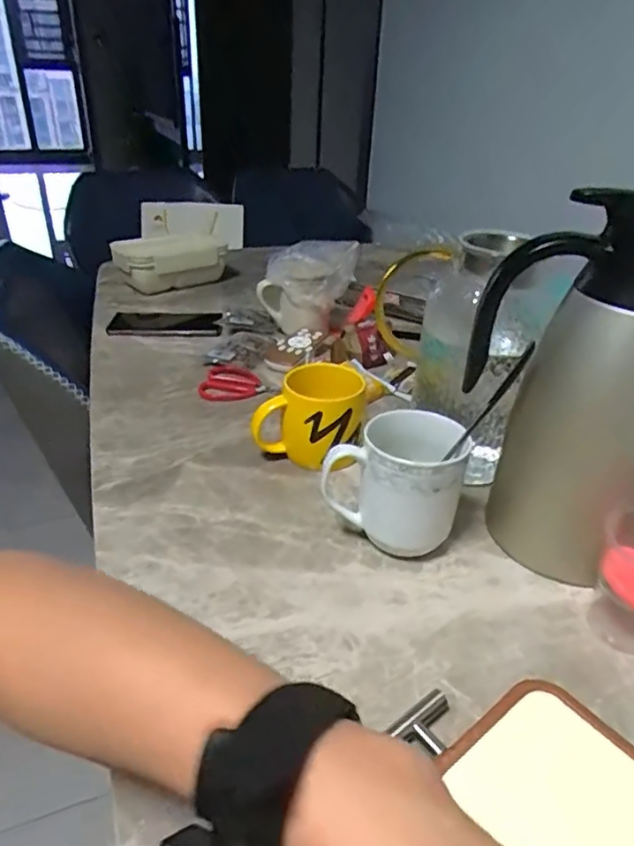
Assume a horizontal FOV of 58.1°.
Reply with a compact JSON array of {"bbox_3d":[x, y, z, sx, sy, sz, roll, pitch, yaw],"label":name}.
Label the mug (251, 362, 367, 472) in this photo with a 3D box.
[{"bbox_3d":[-0.005,-0.008,0.582,0.106,0.085,0.075,5,32,5],"label":"mug"}]

